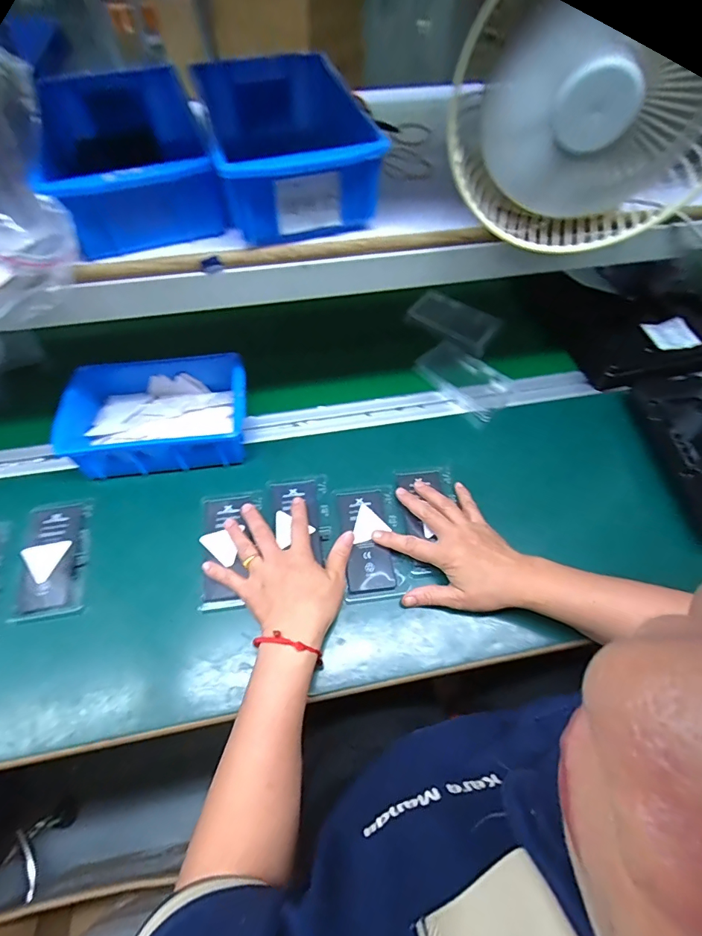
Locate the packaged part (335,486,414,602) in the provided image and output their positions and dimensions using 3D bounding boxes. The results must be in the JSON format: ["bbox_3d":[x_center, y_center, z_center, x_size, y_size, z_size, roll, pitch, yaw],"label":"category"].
[{"bbox_3d":[0.022,0.078,0.477,0.067,0.011,0.124,-6,63,-6],"label":"packaged part"}]

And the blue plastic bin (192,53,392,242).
[{"bbox_3d":[-0.061,-0.296,0.401,0.129,0.078,0.207,-13,60,-8],"label":"blue plastic bin"}]

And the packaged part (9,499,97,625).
[{"bbox_3d":[-0.317,0.095,0.463,0.066,0.006,0.125,-7,60,-5],"label":"packaged part"}]

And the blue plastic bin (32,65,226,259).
[{"bbox_3d":[-0.197,-0.271,0.390,0.128,0.079,0.206,-18,61,-11],"label":"blue plastic bin"}]

